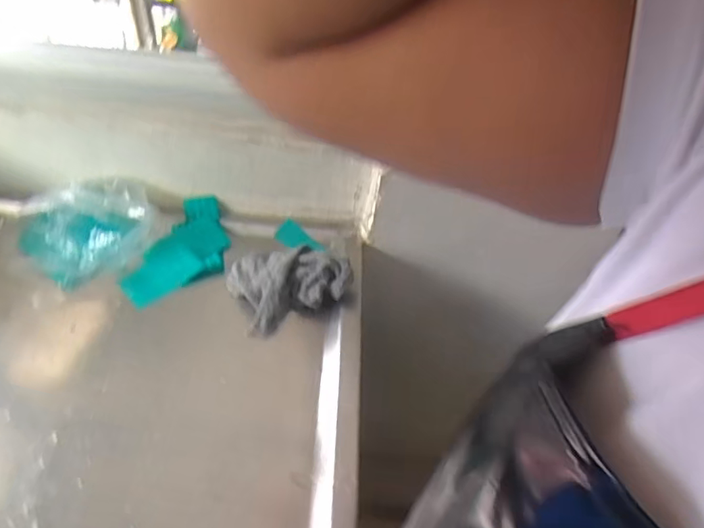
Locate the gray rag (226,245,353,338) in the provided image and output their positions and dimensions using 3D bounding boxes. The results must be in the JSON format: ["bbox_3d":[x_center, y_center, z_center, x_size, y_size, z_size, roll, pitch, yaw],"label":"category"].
[{"bbox_3d":[-0.066,0.013,0.561,0.122,0.046,0.088,-18,52,-22],"label":"gray rag"}]

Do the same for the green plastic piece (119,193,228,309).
[{"bbox_3d":[-0.188,-0.014,0.585,0.081,0.026,0.155,19,48,11],"label":"green plastic piece"}]

